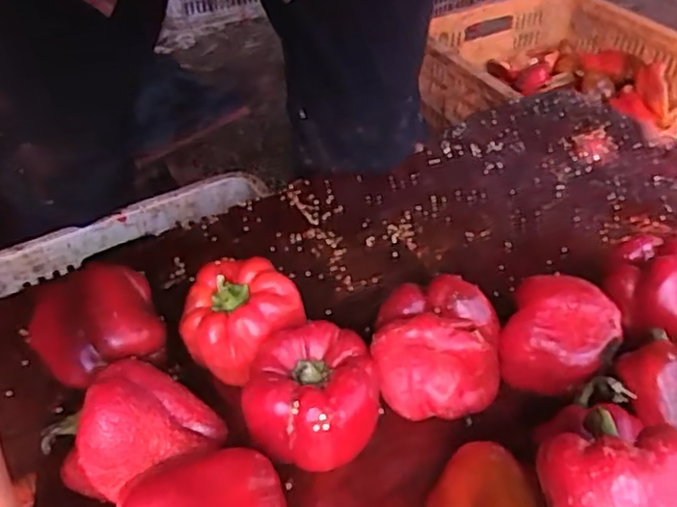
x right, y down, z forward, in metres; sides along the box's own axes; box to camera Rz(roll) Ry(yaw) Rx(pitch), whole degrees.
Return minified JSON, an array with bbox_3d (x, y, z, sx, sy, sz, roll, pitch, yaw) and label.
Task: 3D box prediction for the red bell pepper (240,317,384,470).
[{"bbox_3d":[-0.018,0.098,0.451,0.082,0.076,0.083,-5,42,-4],"label":"red bell pepper"}]

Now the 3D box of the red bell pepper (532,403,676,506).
[{"bbox_3d":[0.136,0.116,0.322,0.077,0.060,0.066,3,42,6],"label":"red bell pepper"}]

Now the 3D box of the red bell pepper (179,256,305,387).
[{"bbox_3d":[-0.068,0.055,0.499,0.083,0.079,0.067,-5,42,-3],"label":"red bell pepper"}]

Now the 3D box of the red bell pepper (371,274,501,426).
[{"bbox_3d":[0.066,0.071,0.465,0.081,0.088,0.062,3,42,6],"label":"red bell pepper"}]

